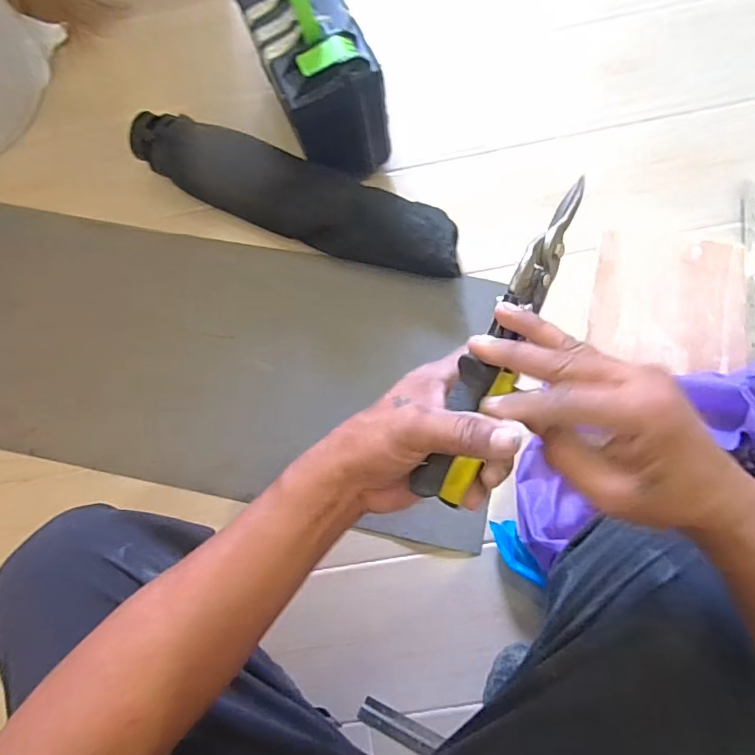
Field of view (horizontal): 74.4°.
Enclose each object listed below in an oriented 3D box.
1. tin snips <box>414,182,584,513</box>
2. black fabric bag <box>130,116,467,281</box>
[{"bbox_3d":[0.088,-0.027,0.338,0.037,0.044,0.233,24,82,7],"label":"tin snips"},{"bbox_3d":[-0.124,-0.274,0.750,0.529,0.078,0.112,21,82,8],"label":"black fabric bag"}]

